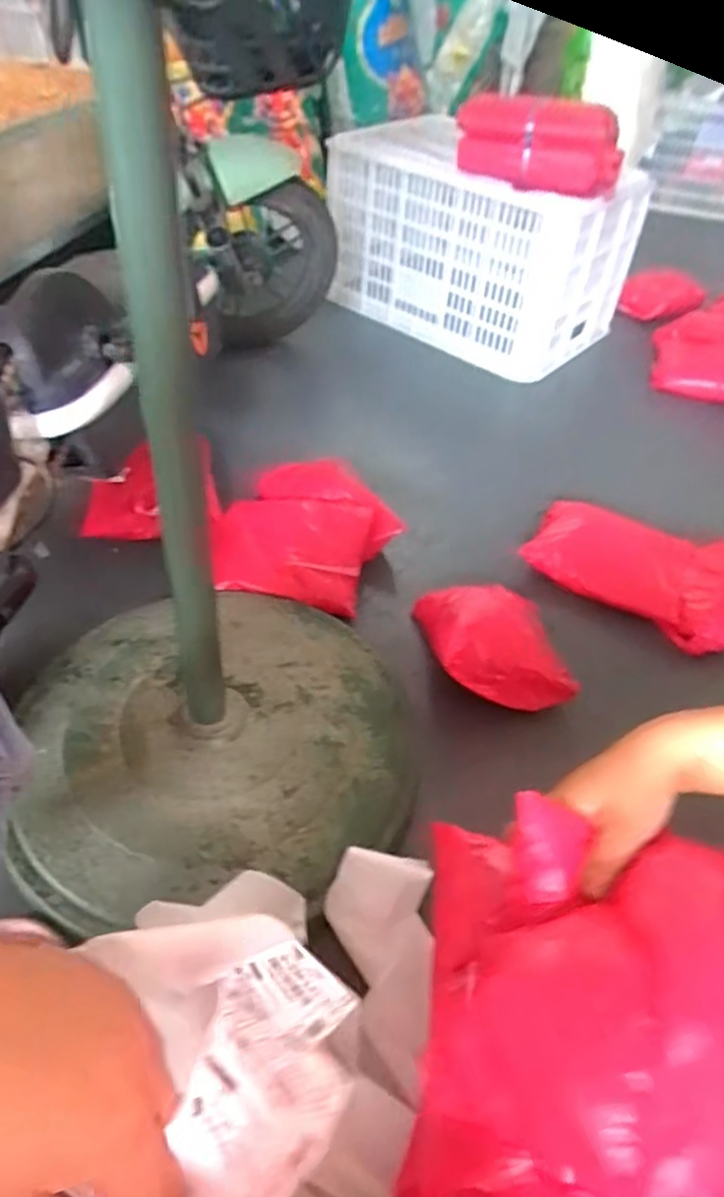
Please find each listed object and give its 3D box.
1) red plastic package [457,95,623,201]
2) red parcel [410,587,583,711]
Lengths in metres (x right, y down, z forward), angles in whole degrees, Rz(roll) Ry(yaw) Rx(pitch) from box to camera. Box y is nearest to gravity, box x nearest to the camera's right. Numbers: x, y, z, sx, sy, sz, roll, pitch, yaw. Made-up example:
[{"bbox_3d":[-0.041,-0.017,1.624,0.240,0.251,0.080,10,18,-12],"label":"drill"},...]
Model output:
[{"bbox_3d":[0.322,-0.833,1.293,0.306,0.130,0.075,18,45,13],"label":"red plastic package"},{"bbox_3d":[0.164,0.042,0.878,0.160,0.091,0.180,-1,44,-6],"label":"red parcel"}]

